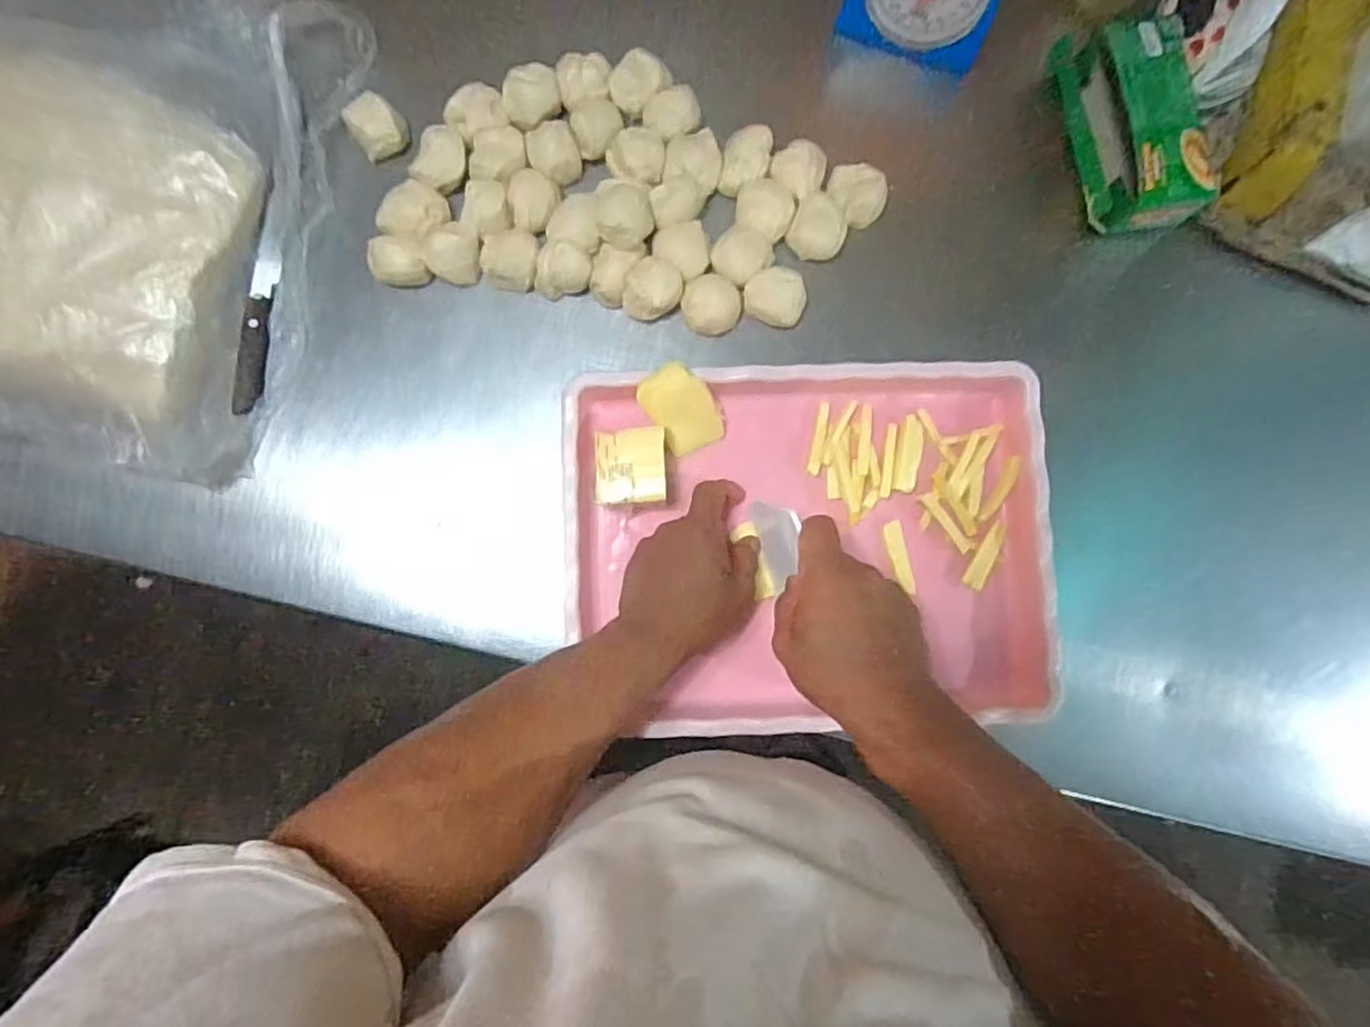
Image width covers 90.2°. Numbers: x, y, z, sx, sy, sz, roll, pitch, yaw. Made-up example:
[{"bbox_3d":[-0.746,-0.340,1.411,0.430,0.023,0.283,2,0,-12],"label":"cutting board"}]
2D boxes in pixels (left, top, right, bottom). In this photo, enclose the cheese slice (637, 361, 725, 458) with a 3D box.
[{"bbox_3d":[-0.002,-0.080,0.529,0.047,0.005,0.072,-31,117,5],"label":"cheese slice"}]

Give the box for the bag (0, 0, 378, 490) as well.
[{"bbox_3d":[-0.589,-0.268,0.512,0.599,0.068,0.393,11,85,0],"label":"bag"}]

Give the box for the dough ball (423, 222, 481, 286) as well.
[{"bbox_3d":[-0.183,-0.204,0.541,0.041,0.027,0.038,1,82,-5],"label":"dough ball"}]

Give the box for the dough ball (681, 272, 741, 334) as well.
[{"bbox_3d":[0.021,-0.167,0.553,0.046,0.038,0.046,0,85,-1],"label":"dough ball"}]

